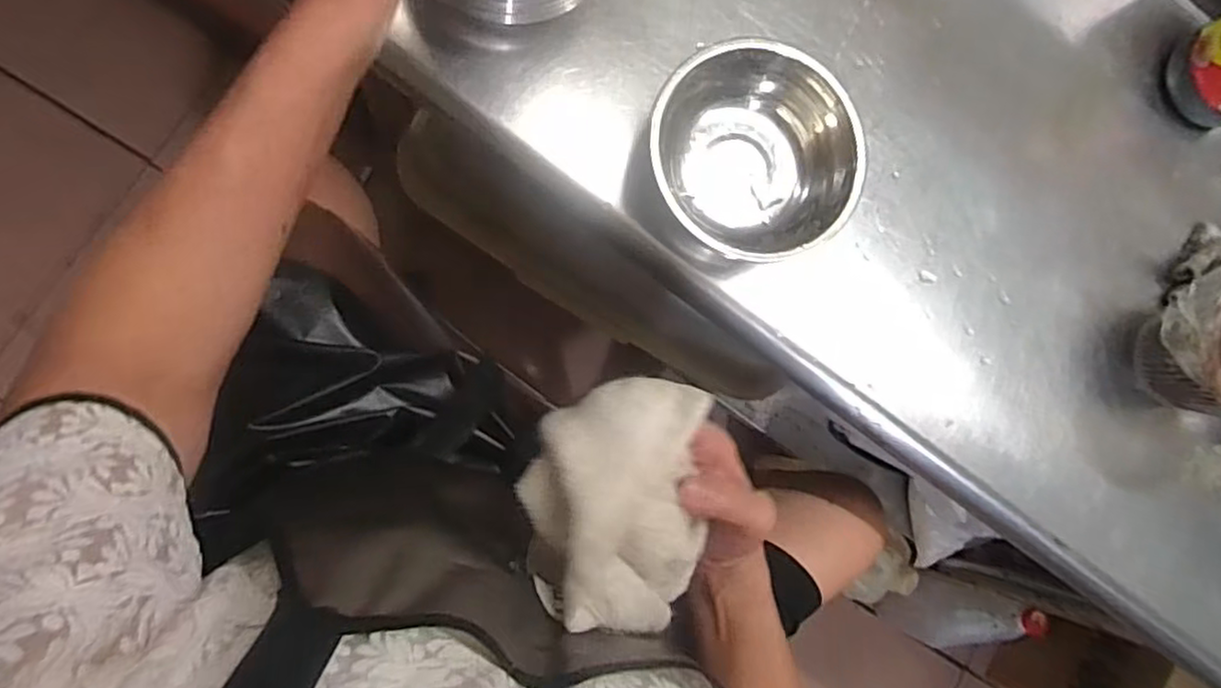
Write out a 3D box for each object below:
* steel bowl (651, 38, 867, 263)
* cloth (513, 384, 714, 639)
[{"bbox_3d":[0.100,-0.138,0.507,0.146,0.068,0.133,1,87,-12],"label":"steel bowl"},{"bbox_3d":[0.005,0.080,0.346,0.088,0.043,0.122,1,86,-9],"label":"cloth"}]

